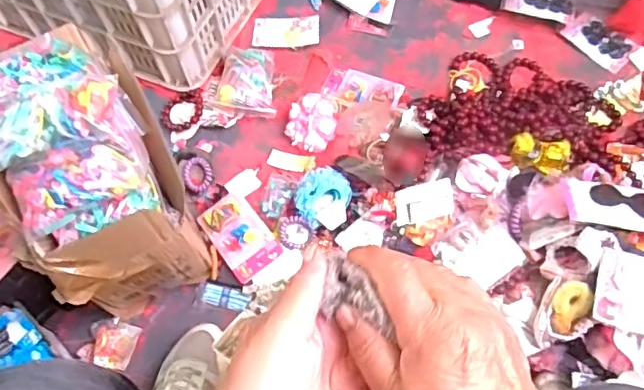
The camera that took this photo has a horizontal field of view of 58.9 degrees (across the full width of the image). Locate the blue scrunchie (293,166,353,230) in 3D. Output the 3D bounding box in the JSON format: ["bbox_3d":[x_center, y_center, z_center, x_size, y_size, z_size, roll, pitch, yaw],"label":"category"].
[{"bbox_3d":[0.000,0.001,0.881,0.088,0.038,0.081,-30,64,-12],"label":"blue scrunchie"}]

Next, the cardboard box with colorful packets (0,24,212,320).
[{"bbox_3d":[-0.282,0.000,0.737,0.197,0.320,0.233,-34,65,-14],"label":"cardboard box with colorful packets"}]

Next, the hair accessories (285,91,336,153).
[{"bbox_3d":[-0.017,-0.120,0.957,0.083,0.034,0.098,10,63,9],"label":"hair accessories"}]

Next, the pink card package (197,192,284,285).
[{"bbox_3d":[-0.124,0.061,0.857,0.077,0.019,0.129,-36,66,-15],"label":"pink card package"}]

